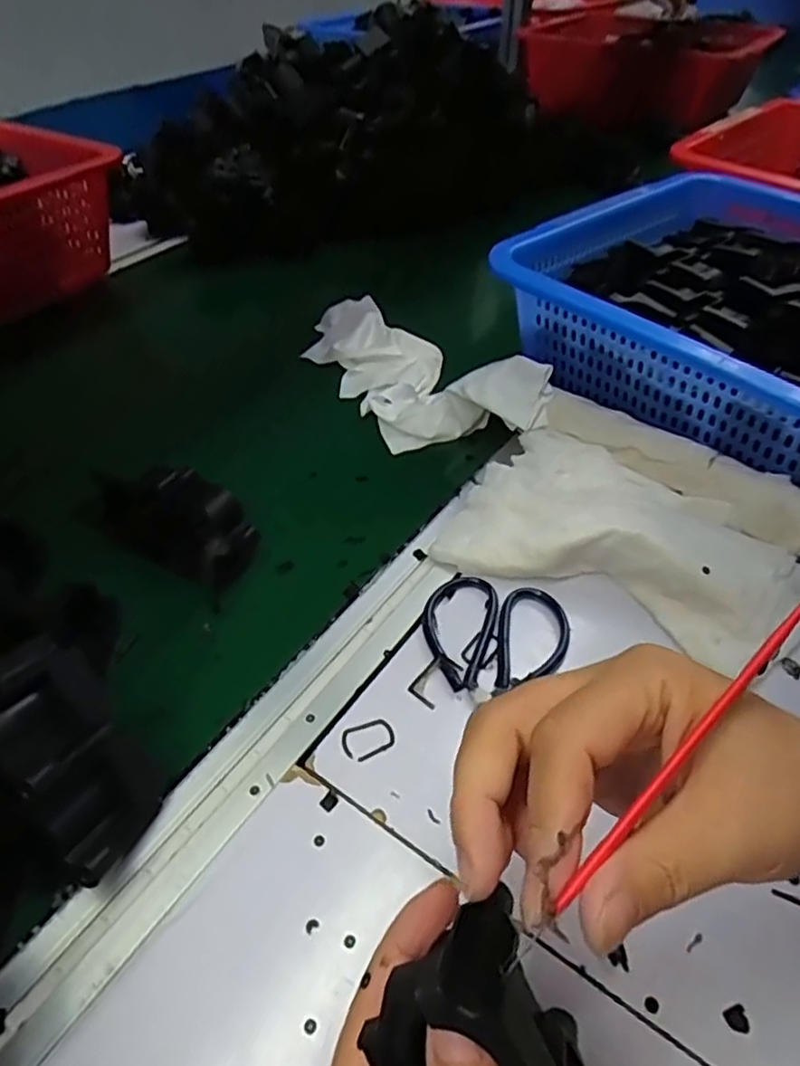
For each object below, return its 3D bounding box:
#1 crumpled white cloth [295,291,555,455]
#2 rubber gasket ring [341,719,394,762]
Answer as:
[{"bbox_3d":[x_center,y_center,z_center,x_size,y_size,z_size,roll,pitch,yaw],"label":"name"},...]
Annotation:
[{"bbox_3d":[0.000,-0.149,0.548,0.096,0.068,0.279,-24,51,-22],"label":"crumpled white cloth"},{"bbox_3d":[-0.016,0.105,0.334,0.027,0.004,0.019,-12,47,-12],"label":"rubber gasket ring"}]

